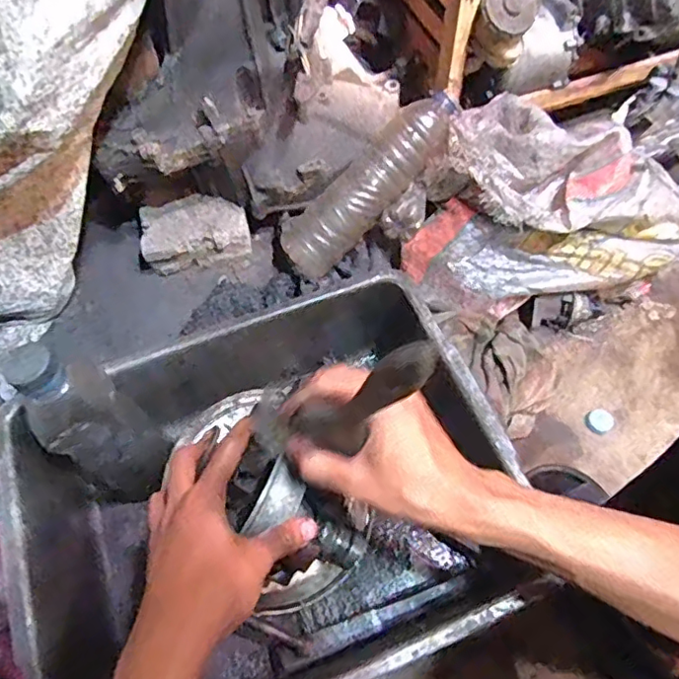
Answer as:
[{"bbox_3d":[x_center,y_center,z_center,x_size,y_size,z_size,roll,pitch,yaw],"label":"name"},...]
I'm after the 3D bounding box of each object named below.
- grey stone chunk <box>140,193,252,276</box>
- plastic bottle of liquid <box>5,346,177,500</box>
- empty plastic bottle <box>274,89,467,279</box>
[{"bbox_3d":[-0.230,-0.171,0.931,0.161,0.072,0.094,-15,62,-6],"label":"grey stone chunk"},{"bbox_3d":[-0.194,0.073,0.467,0.057,0.195,0.066,35,68,19],"label":"plastic bottle of liquid"},{"bbox_3d":[0.045,-0.227,0.838,0.320,0.078,0.086,-44,65,15],"label":"empty plastic bottle"}]

